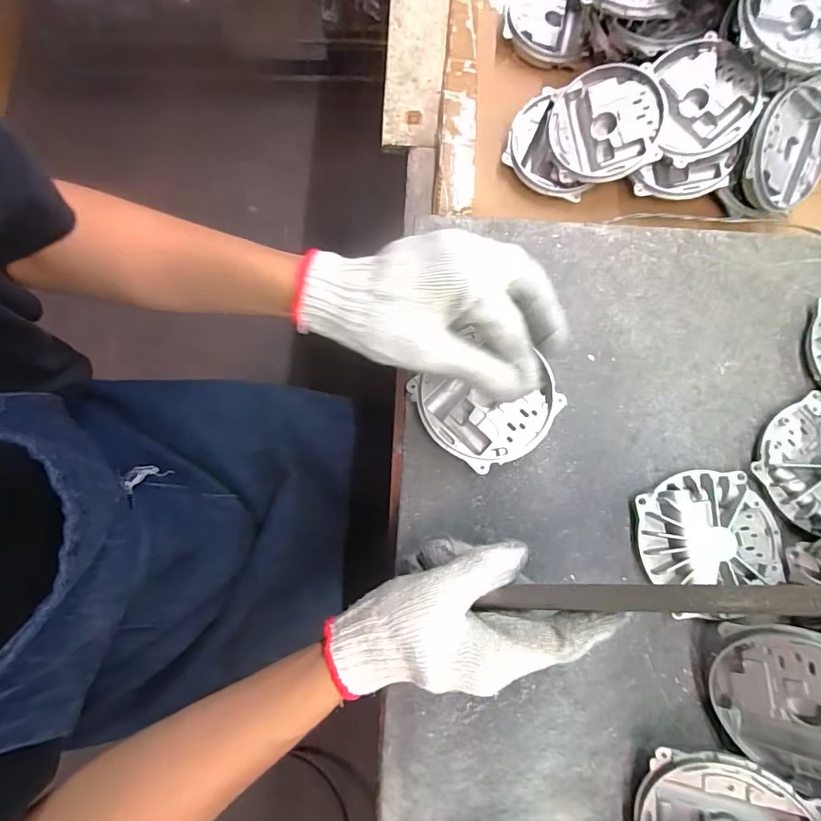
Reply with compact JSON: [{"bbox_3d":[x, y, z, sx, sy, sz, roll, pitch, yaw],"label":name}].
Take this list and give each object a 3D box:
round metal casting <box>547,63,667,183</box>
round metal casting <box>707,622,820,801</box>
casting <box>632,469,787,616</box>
[{"bbox_3d":[0.197,-0.285,0.466,0.105,0.023,0.105,-1,92,19],"label":"round metal casting"},{"bbox_3d":[0.261,0.194,0.303,0.104,0.022,0.102,12,107,42],"label":"round metal casting"},{"bbox_3d":[0.232,0.101,0.353,0.107,0.018,0.105,0,78,-1],"label":"casting"}]

